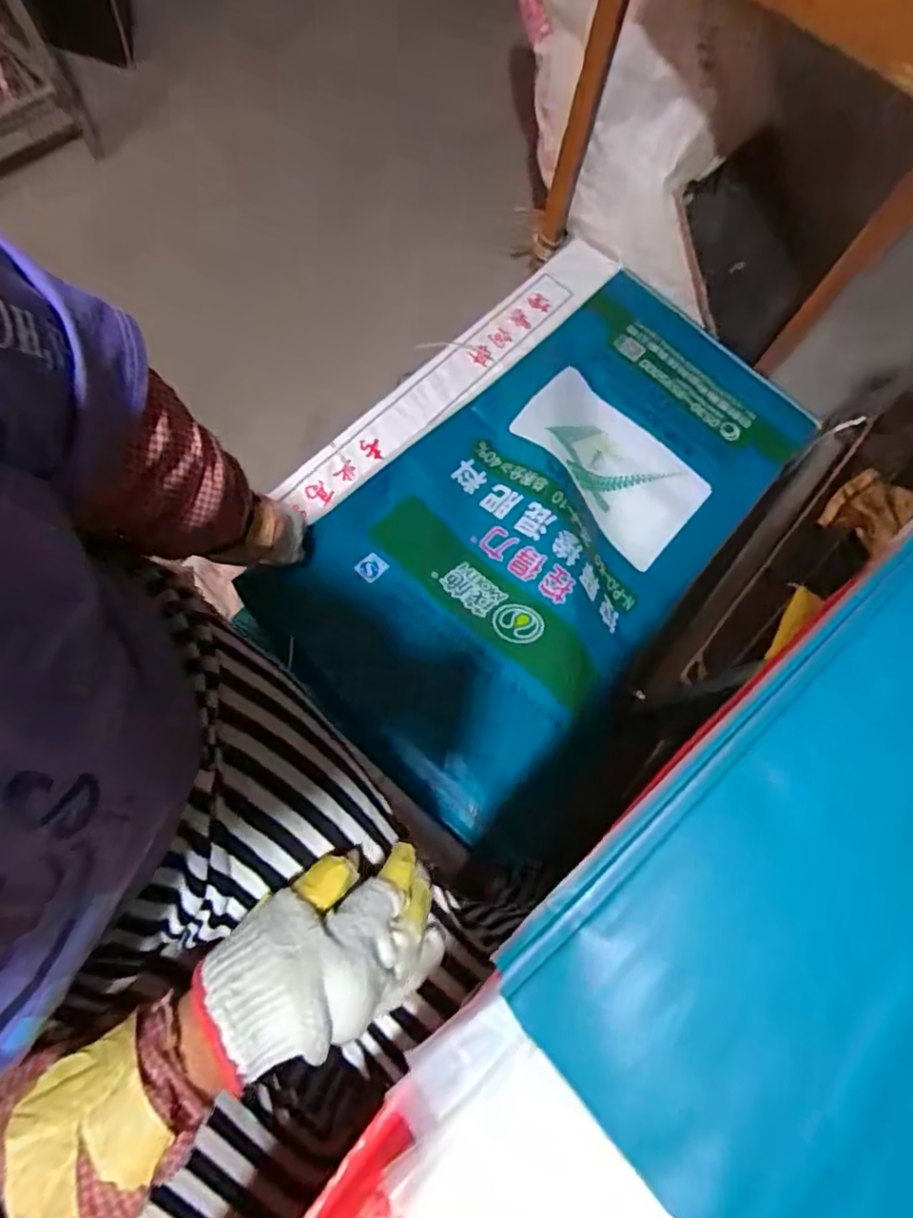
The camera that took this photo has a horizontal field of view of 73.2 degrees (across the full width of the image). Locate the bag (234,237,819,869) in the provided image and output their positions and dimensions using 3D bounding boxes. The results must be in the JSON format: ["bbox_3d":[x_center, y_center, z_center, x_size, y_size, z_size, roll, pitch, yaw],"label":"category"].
[{"bbox_3d":[0.129,-0.209,0.974,0.568,0.189,1.007,37,58,1],"label":"bag"}]

